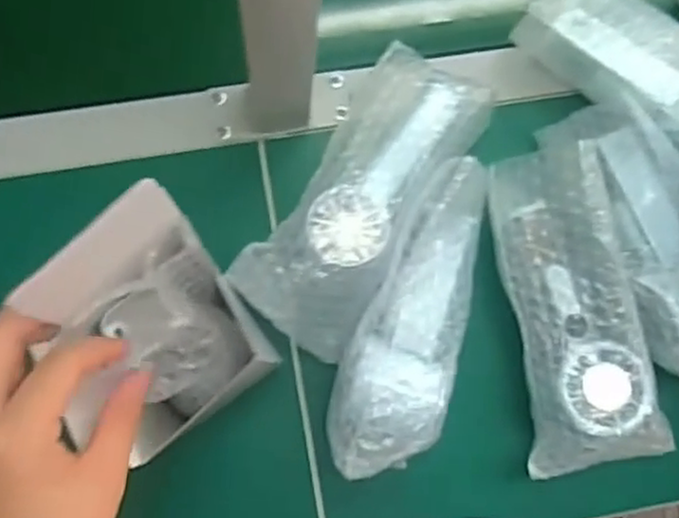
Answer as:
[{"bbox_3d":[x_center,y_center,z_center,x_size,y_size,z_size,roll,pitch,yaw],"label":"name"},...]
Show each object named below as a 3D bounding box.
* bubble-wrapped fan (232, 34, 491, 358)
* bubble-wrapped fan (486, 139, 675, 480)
[{"bbox_3d":[0.014,-0.040,0.484,0.080,0.067,0.198,33,82,-1],"label":"bubble-wrapped fan"},{"bbox_3d":[0.154,0.030,0.454,0.089,0.053,0.200,-7,84,-6],"label":"bubble-wrapped fan"}]

